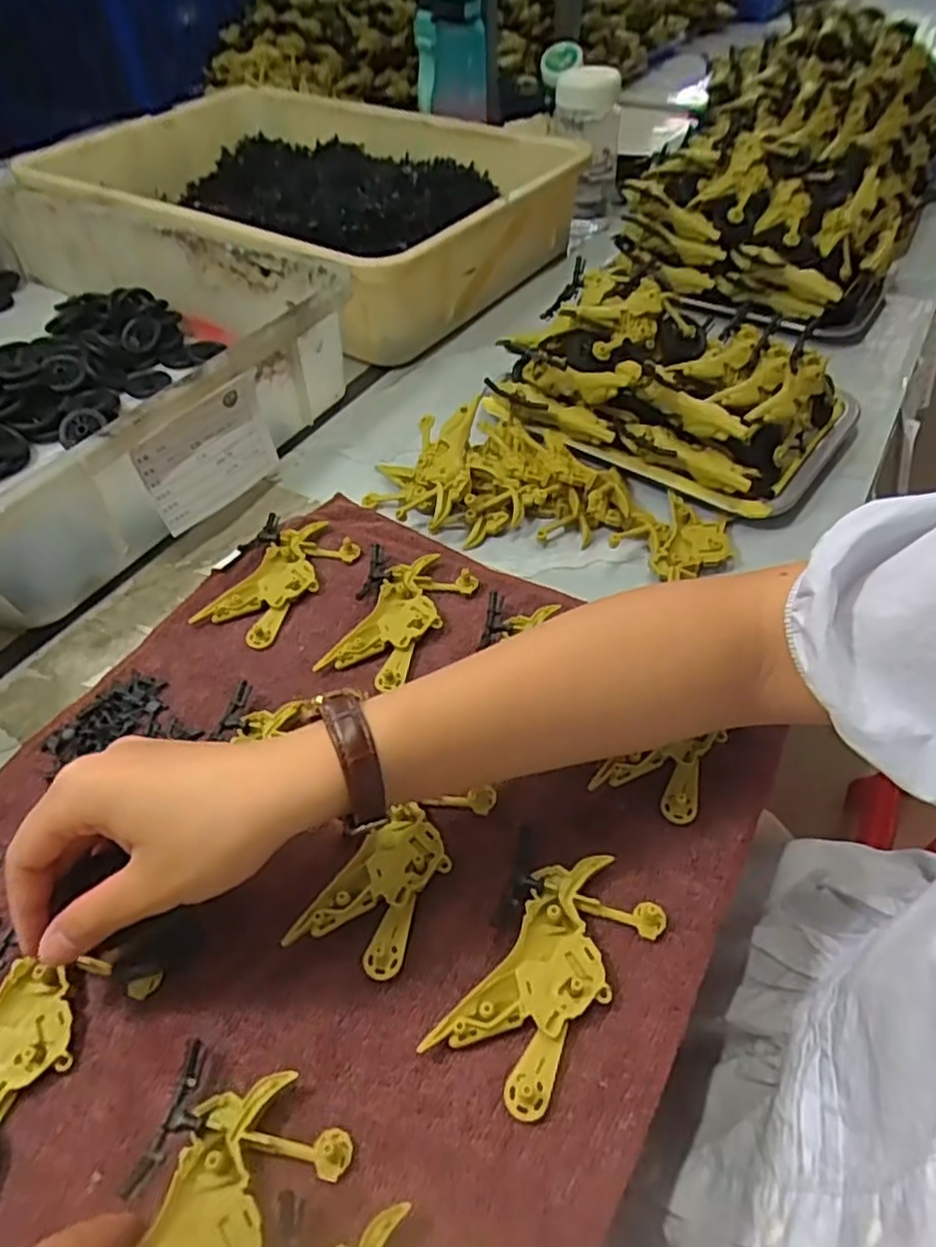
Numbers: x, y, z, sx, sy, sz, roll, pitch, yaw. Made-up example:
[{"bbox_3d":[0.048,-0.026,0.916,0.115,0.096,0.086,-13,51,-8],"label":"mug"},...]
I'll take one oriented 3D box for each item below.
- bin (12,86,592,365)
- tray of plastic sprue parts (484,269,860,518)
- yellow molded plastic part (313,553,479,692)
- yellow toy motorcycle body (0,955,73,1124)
[{"bbox_3d":[-0.167,-0.445,0.762,0.496,0.111,0.379,27,55,22],"label":"bin"},{"bbox_3d":[0.147,-0.182,0.543,0.253,0.074,0.169,28,55,22],"label":"tray of plastic sprue parts"},{"bbox_3d":[-0.039,-0.003,0.430,0.047,0.012,0.101,24,53,20],"label":"yellow molded plastic part"},{"bbox_3d":[-0.184,0.168,0.274,0.045,0.006,0.071,28,55,23],"label":"yellow toy motorcycle body"}]

